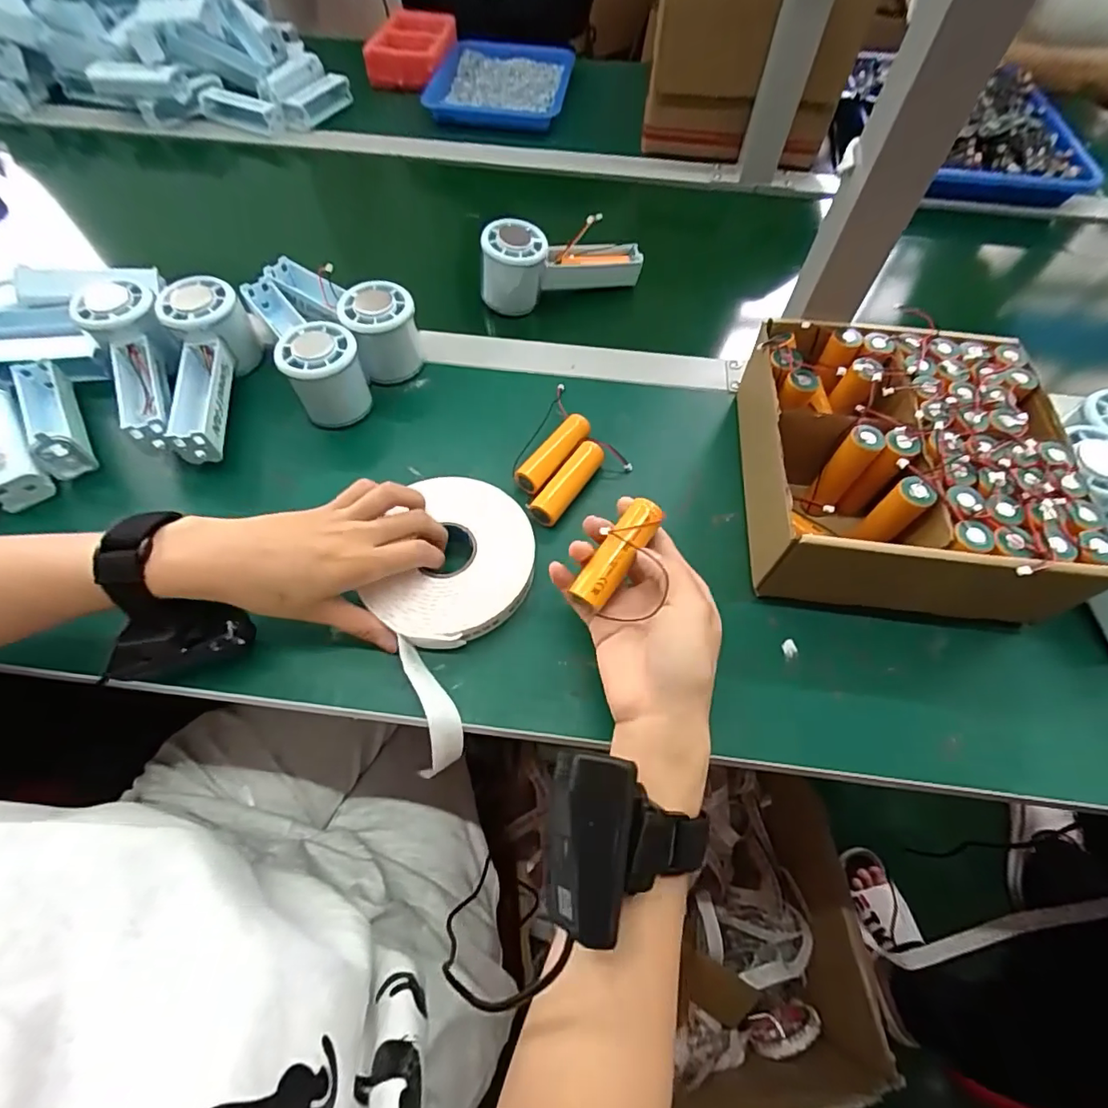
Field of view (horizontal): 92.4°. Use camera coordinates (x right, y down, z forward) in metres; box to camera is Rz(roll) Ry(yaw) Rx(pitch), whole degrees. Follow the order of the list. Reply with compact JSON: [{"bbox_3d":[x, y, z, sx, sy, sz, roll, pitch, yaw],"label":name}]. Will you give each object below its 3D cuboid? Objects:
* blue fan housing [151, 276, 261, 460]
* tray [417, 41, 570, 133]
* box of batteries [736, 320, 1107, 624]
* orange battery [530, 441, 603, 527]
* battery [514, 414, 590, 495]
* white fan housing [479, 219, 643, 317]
[{"bbox_3d":[-0.268,-0.141,0.413,0.053,0.064,0.144,-11,61,-8],"label":"blue fan housing"},{"bbox_3d":[-0.076,-0.647,0.736,0.176,0.034,0.251,7,60,2],"label":"tray"},{"bbox_3d":[0.243,-0.059,0.371,0.217,0.078,0.193,9,61,3],"label":"box of batteries"},{"bbox_3d":[0.009,-0.051,0.393,0.020,0.021,0.073,31,64,15],"label":"orange battery"},{"bbox_3d":[0.001,-0.074,0.400,0.021,0.020,0.073,36,65,17],"label":"battery"},{"bbox_3d":[0.005,-0.278,0.501,0.154,0.063,0.051,-19,63,-12],"label":"white fan housing"}]

